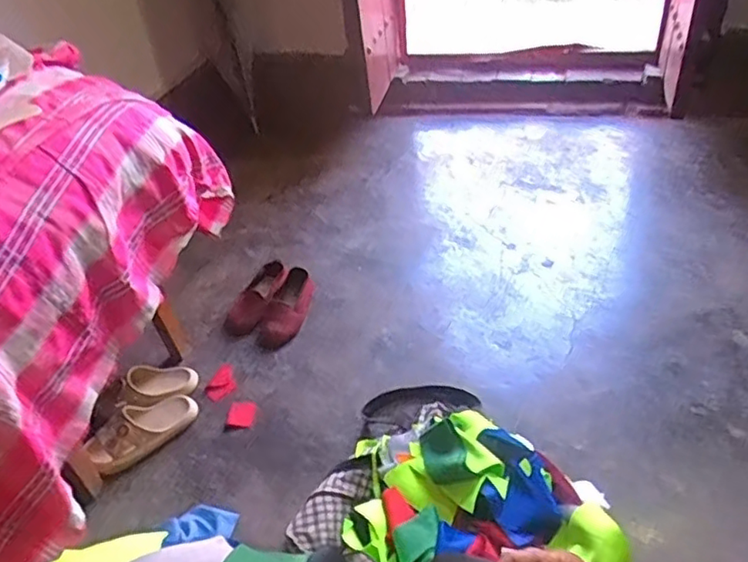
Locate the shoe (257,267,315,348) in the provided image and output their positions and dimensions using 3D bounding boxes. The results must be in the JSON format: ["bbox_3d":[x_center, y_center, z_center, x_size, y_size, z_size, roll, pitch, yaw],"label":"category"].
[{"bbox_3d":[-0.196,0.059,1.405,0.078,0.060,0.208,7,41,17],"label":"shoe"}]

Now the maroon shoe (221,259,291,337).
[{"bbox_3d":[-0.262,0.038,1.462,0.086,0.073,0.216,6,41,17],"label":"maroon shoe"}]

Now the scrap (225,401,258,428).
[{"bbox_3d":[-0.263,0.263,1.223,0.055,0.006,0.058,0,40,10],"label":"scrap"}]

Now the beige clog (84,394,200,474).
[{"bbox_3d":[-0.443,0.281,1.181,0.092,0.065,0.210,25,50,34],"label":"beige clog"}]

